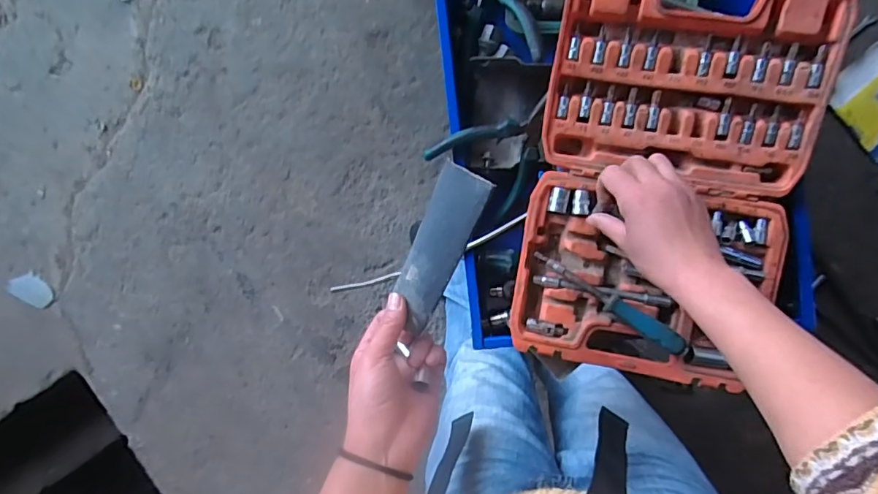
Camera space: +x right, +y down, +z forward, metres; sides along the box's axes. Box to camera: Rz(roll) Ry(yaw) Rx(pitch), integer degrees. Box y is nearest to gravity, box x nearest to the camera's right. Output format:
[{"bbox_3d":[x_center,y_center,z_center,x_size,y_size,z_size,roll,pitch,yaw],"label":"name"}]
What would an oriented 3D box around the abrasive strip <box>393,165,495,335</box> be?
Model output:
[{"bbox_3d":[-0.003,0.003,0.403,0.046,0.007,0.135,29,106,21],"label":"abrasive strip"}]

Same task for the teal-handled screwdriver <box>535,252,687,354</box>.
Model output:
[{"bbox_3d":[0.170,0.056,0.508,0.166,0.029,0.021,33,101,7],"label":"teal-handled screwdriver"}]

